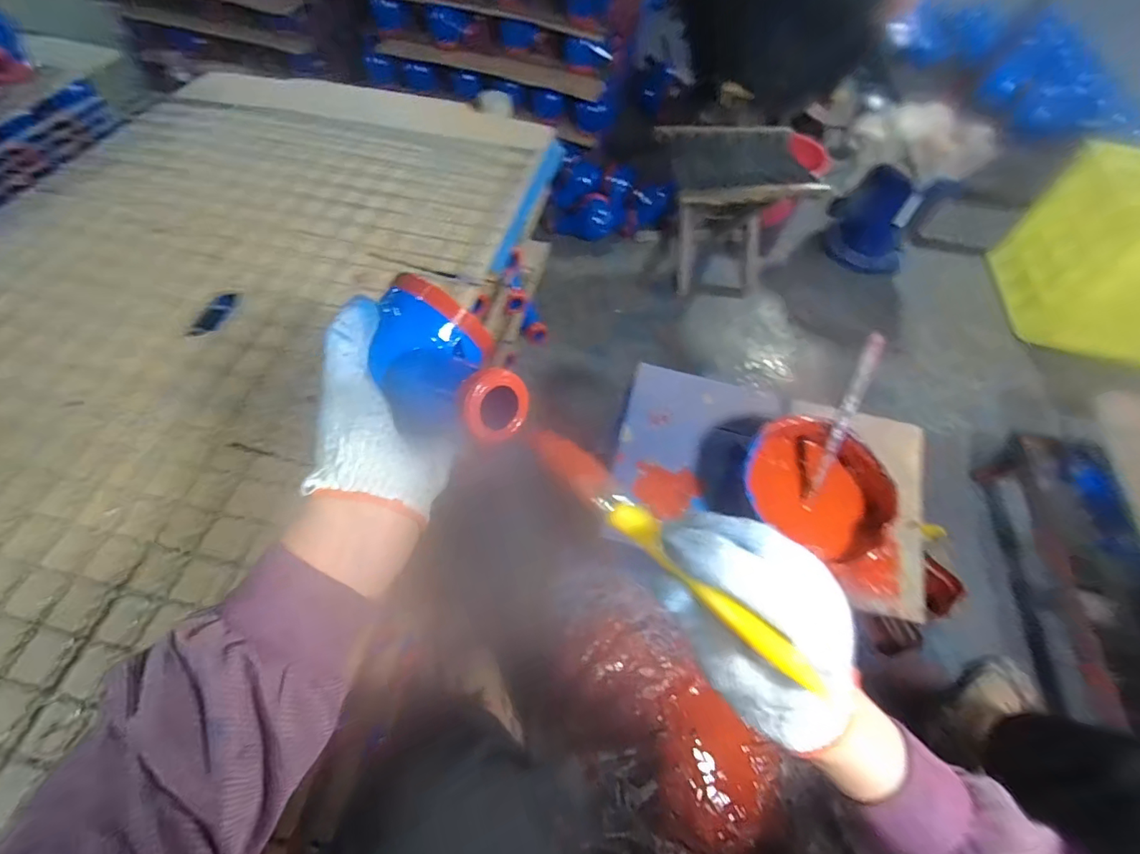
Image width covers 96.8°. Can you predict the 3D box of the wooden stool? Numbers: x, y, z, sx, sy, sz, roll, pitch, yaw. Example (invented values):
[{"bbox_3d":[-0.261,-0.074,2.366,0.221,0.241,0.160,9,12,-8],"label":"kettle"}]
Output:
[{"bbox_3d":[0.346,-0.496,1.151,0.285,0.290,0.253,-11,60,-12],"label":"wooden stool"}]

